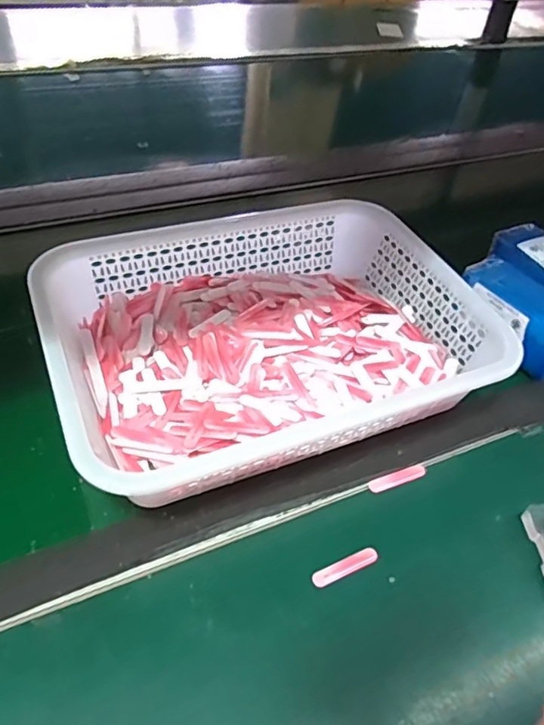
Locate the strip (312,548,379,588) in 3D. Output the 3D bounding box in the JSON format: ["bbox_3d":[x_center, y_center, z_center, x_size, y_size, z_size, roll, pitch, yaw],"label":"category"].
[{"bbox_3d":[0.052,0.143,0.387,0.051,0.004,0.011,-16,50,-22],"label":"strip"}]

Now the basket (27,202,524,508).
[{"bbox_3d":[-0.006,-0.024,0.488,0.349,0.080,0.240,-14,49,-20],"label":"basket"}]

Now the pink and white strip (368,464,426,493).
[{"bbox_3d":[0.101,0.092,0.441,0.052,0.004,0.011,-14,49,-20],"label":"pink and white strip"}]

